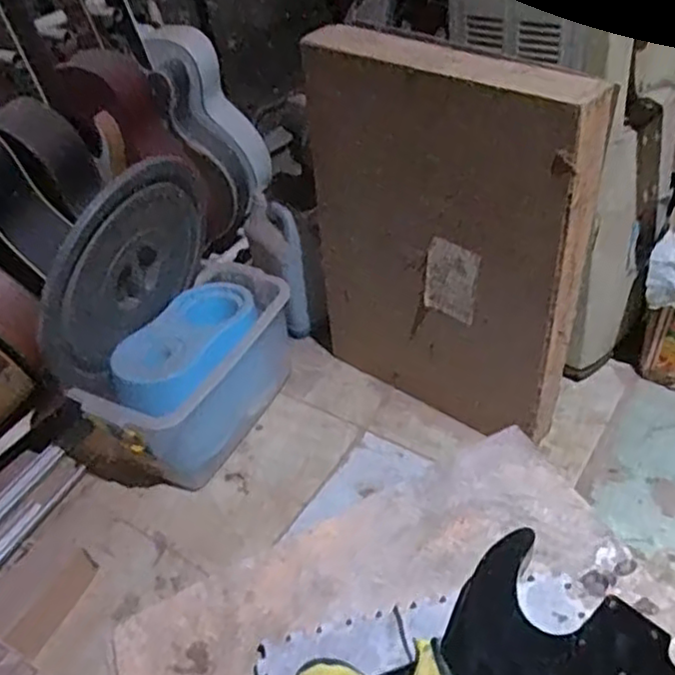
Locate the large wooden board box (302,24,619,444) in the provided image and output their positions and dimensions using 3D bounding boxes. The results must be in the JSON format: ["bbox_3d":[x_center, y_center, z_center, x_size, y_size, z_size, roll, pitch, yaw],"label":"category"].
[{"bbox_3d":[0.169,-0.157,1.213,0.079,0.678,0.511,-33,47,-32],"label":"large wooden board box"}]

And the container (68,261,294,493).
[{"bbox_3d":[-0.260,0.065,1.390,0.212,0.228,0.462,19,49,25],"label":"container"}]

